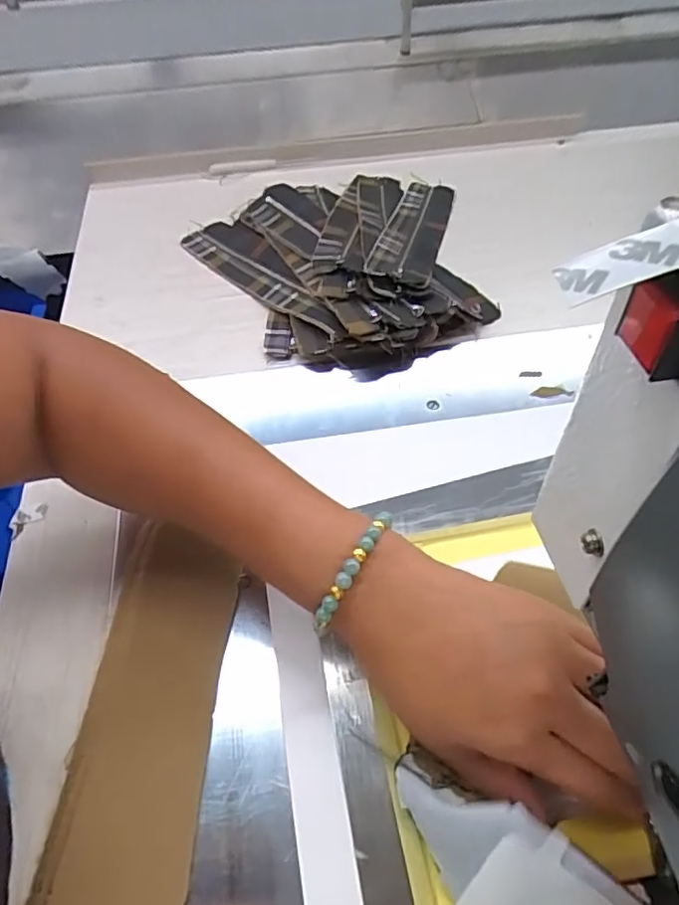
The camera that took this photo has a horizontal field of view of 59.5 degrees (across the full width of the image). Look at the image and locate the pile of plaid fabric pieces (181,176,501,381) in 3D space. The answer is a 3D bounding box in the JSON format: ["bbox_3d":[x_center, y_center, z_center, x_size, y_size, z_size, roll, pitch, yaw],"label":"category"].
[{"bbox_3d":[0.022,-0.196,0.560,0.281,0.036,0.295,-21,52,-15],"label":"pile of plaid fabric pieces"}]

